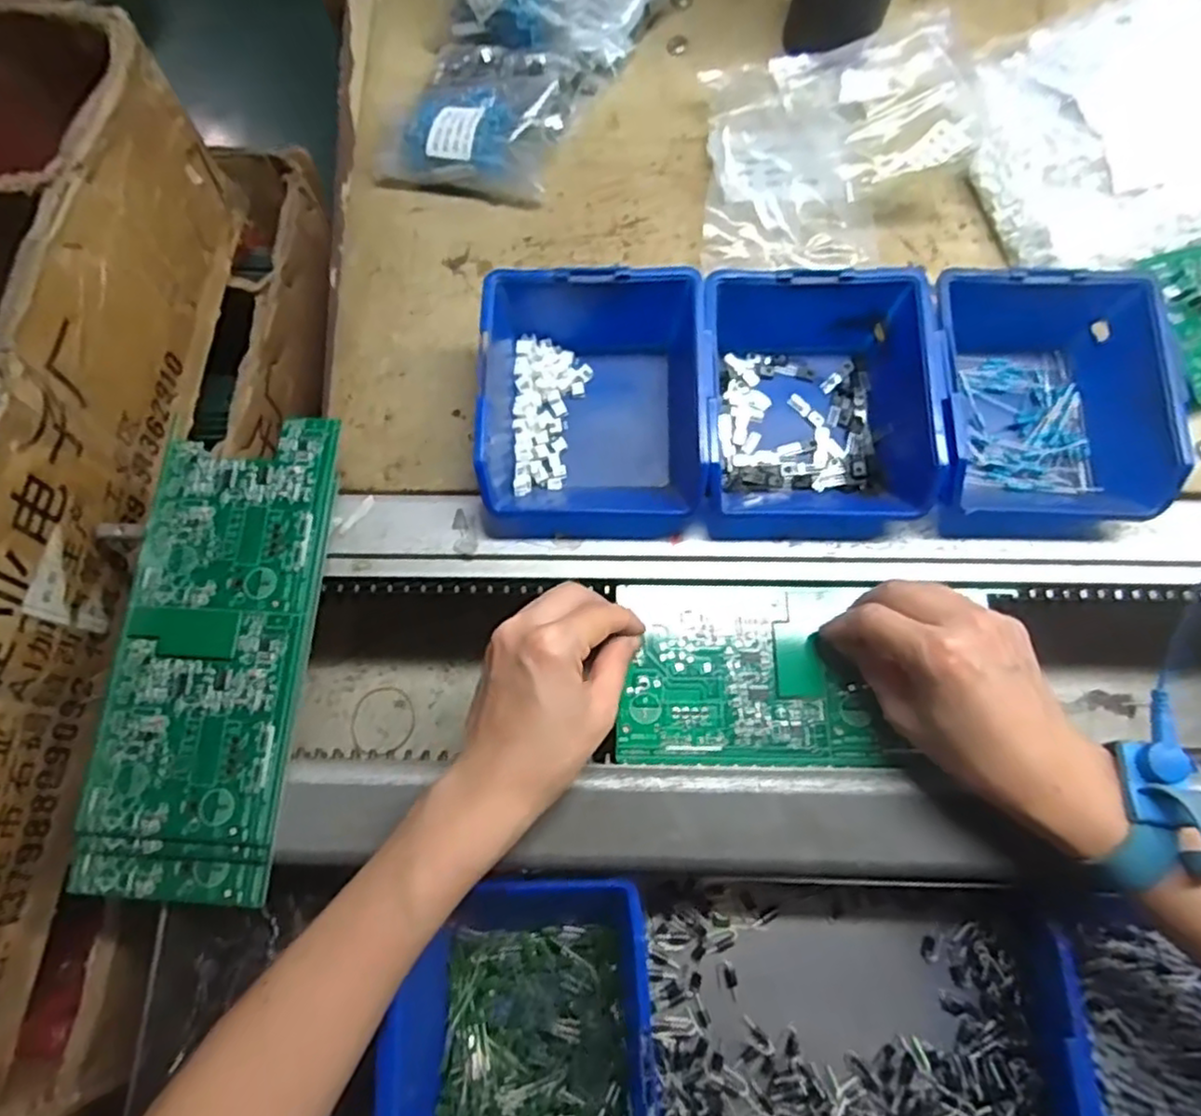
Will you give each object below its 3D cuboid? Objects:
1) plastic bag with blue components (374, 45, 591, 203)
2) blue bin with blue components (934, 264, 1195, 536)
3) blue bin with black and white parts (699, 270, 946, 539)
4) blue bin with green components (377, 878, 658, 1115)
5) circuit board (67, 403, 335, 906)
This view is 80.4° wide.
[{"bbox_3d":[-0.079,-0.291,0.470,0.114,0.035,0.112,16,72,6],"label":"plastic bag with blue components"},{"bbox_3d":[0.242,-0.087,0.391,0.121,0.057,0.136,2,71,1],"label":"blue bin with blue components"},{"bbox_3d":[0.117,-0.086,0.394,0.121,0.072,0.139,1,71,1],"label":"blue bin with black and white parts"},{"bbox_3d":[-0.036,0.230,0.341,0.120,0.061,0.137,-4,71,-1],"label":"blue bin with green components"},{"bbox_3d":[-0.199,0.045,0.366,0.094,0.009,0.240,3,75,1],"label":"circuit board"}]

